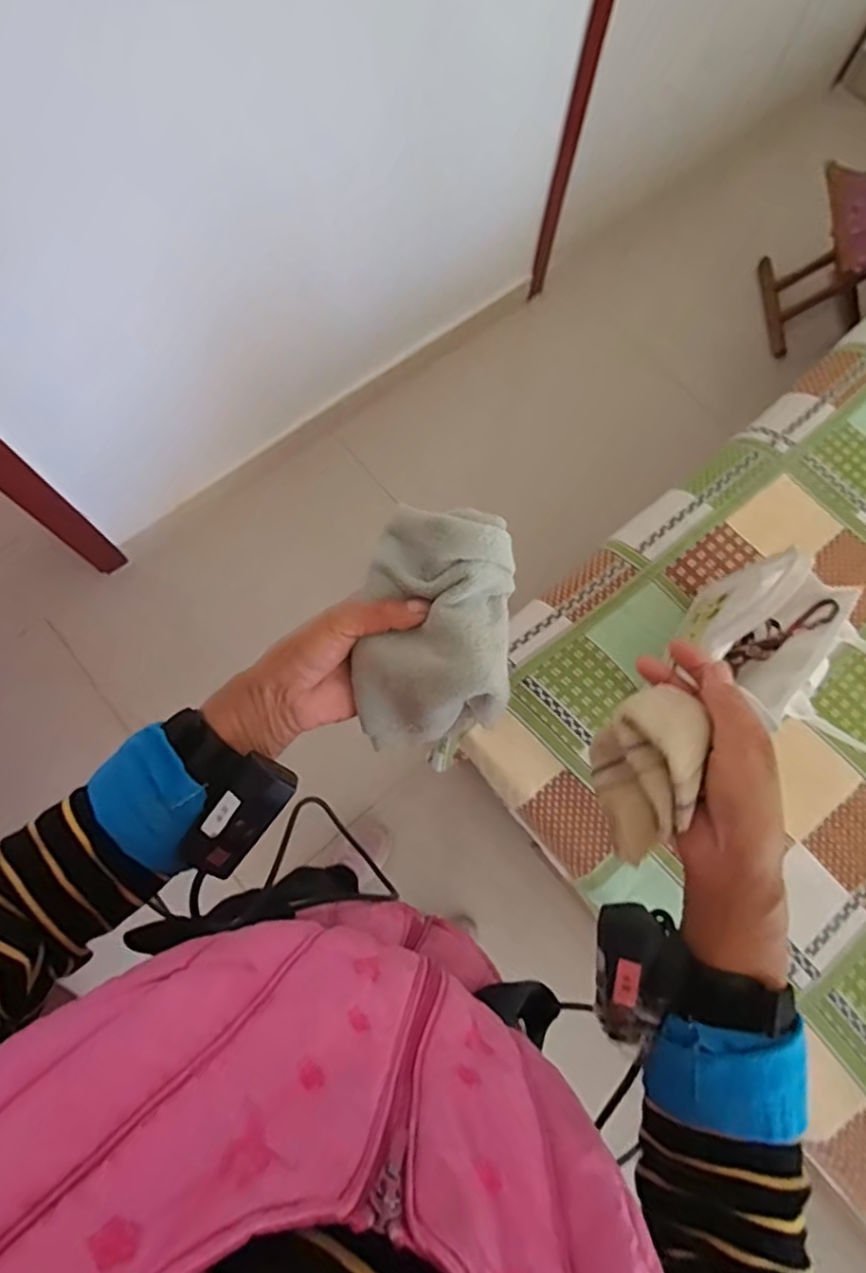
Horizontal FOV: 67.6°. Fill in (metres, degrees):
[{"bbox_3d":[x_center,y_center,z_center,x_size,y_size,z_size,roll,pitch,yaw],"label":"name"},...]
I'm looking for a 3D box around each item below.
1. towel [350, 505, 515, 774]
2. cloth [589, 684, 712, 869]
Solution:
[{"bbox_3d":[0.004,-0.007,0.392,0.093,0.068,0.146,3,75,-1],"label":"towel"},{"bbox_3d":[0.122,0.077,0.377,0.051,0.045,0.100,17,75,3],"label":"cloth"}]

